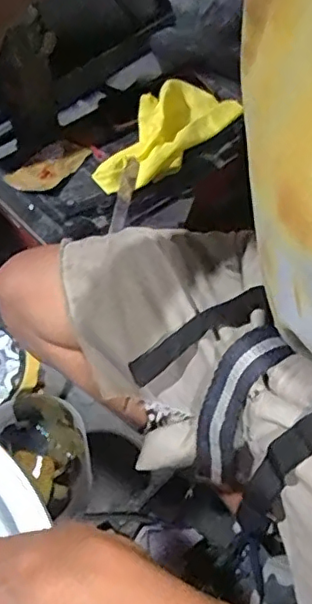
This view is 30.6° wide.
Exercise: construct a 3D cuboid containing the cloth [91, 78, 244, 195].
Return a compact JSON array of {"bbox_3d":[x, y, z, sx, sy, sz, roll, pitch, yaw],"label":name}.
[{"bbox_3d":[0.010,-0.242,0.800,0.109,0.046,0.254,33,62,22],"label":"cloth"}]

